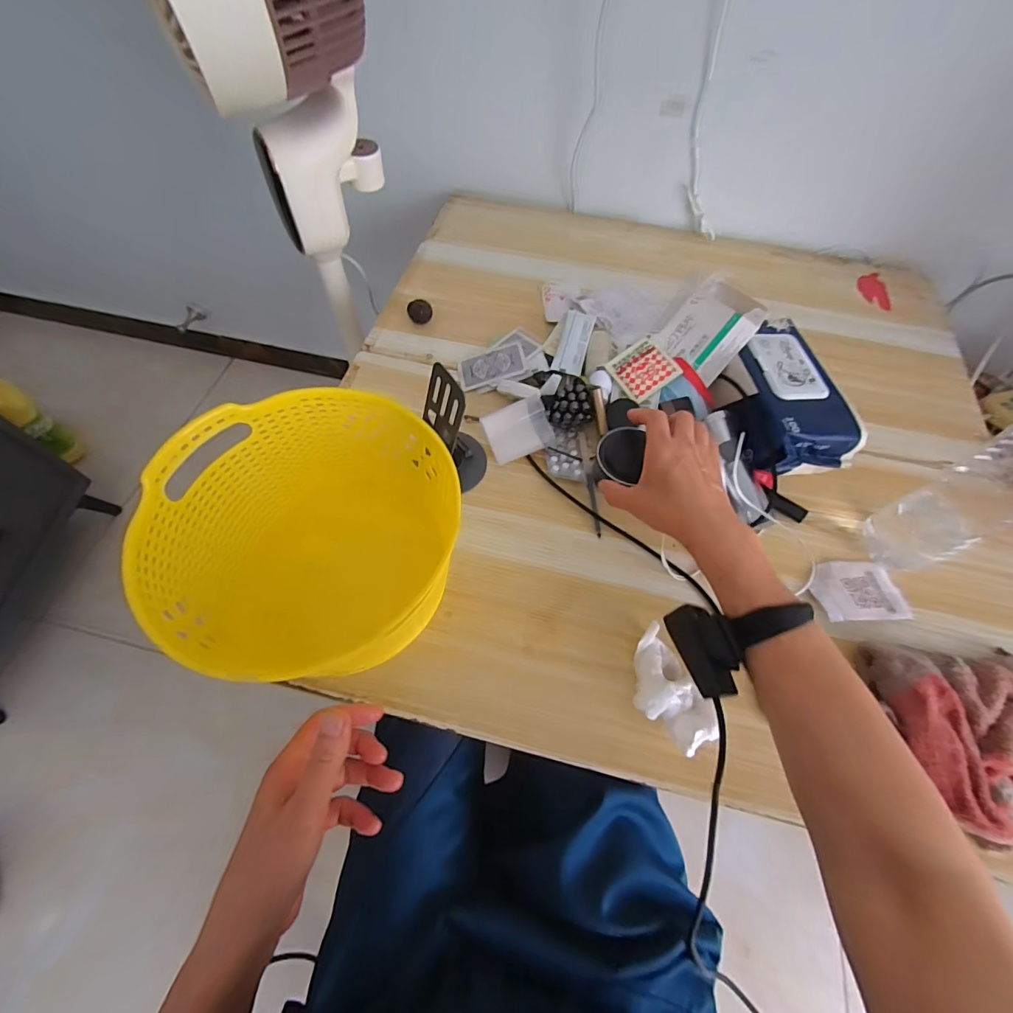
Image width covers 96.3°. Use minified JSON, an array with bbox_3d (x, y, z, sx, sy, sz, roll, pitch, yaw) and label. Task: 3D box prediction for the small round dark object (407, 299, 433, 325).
[{"bbox_3d":[-0.117,-0.265,0.614,0.032,0.023,0.025,-9,62,-6],"label":"small round dark object"}]

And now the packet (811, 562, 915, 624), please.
[{"bbox_3d":[0.349,0.081,0.445,0.092,0.010,0.061,-2,62,-3],"label":"packet"}]

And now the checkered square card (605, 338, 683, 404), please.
[{"bbox_3d":[0.159,-0.159,0.525,0.061,0.004,0.061,-37,77,5],"label":"checkered square card"}]

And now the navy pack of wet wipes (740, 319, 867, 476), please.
[{"bbox_3d":[0.303,-0.121,0.507,0.096,0.068,0.179,-8,62,-6],"label":"navy pack of wet wipes"}]

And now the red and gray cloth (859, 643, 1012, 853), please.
[{"bbox_3d":[0.409,0.191,0.371,0.213,0.051,0.153,7,61,2],"label":"red and gray cloth"}]

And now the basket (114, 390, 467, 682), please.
[{"bbox_3d":[-0.172,0.016,0.400,0.204,0.135,0.199,1,61,-1],"label":"basket"}]

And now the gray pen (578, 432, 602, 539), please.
[{"bbox_3d":[0.093,-0.027,0.501,0.009,0.011,0.127,-3,62,-4],"label":"gray pen"}]

